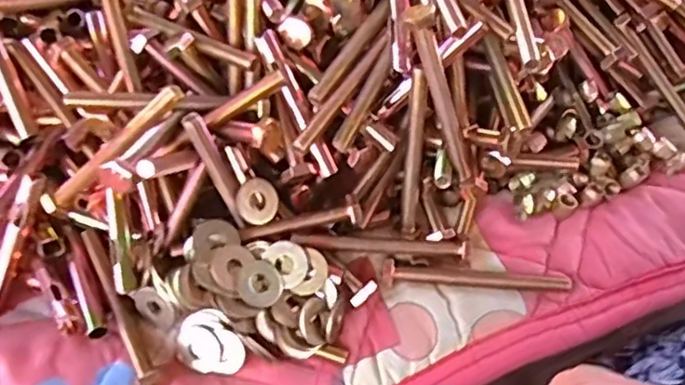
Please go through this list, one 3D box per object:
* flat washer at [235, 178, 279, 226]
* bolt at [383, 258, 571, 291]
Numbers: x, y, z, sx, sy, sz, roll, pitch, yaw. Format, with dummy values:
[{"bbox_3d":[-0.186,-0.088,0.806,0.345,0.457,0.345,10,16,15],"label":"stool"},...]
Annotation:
[{"bbox_3d":[-0.046,0.005,0.346,0.022,0.025,0.004,-23,17,-19],"label":"flat washer"},{"bbox_3d":[0.076,0.046,0.354,0.104,0.008,0.013,1,53,3],"label":"bolt"}]

